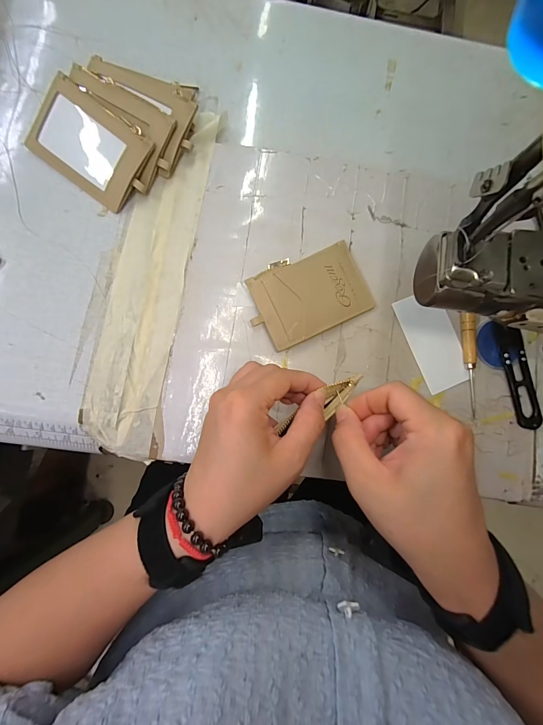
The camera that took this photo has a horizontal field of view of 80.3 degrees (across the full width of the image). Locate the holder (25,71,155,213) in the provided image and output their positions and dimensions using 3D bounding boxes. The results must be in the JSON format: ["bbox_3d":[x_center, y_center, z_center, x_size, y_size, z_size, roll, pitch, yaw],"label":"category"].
[{"bbox_3d":[-0.173,-0.205,0.306,0.113,0.010,0.075,36,107,-1],"label":"holder"}]

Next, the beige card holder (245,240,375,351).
[{"bbox_3d":[0.038,-0.067,0.309,0.109,0.015,0.076,-24,82,-6],"label":"beige card holder"}]

